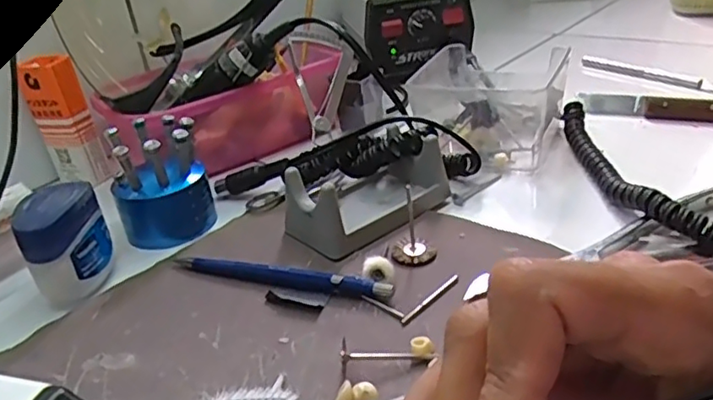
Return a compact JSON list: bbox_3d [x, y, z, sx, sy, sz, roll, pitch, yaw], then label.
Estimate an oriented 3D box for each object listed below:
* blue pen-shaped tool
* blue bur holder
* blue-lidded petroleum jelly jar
[{"bbox_3d":[-0.043,0.040,0.337,0.131,0.011,0.010,7,32,23],"label":"blue pen-shaped tool"},{"bbox_3d":[-0.128,-0.015,0.399,0.058,0.065,0.055,-24,33,-28],"label":"blue bur holder"},{"bbox_3d":[-0.161,0.023,0.349,0.039,0.056,0.039,-5,29,3],"label":"blue-lidded petroleum jelly jar"}]

